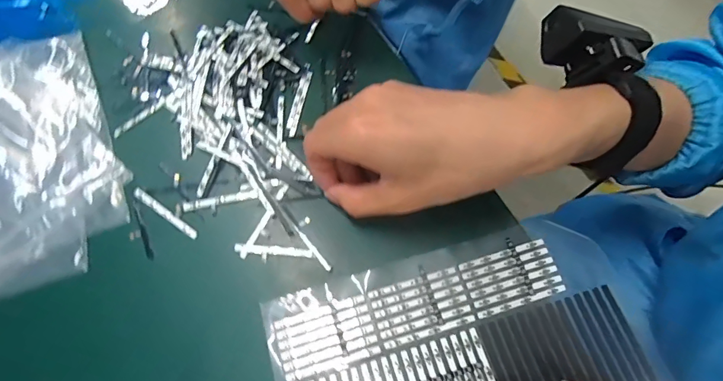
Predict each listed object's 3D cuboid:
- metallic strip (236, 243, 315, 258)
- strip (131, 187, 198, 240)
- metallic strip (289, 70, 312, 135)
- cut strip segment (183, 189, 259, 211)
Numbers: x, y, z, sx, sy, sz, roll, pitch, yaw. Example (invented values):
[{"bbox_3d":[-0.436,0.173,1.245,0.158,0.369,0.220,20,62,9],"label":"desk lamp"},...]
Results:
[{"bbox_3d":[-0.061,0.041,0.290,0.051,0.004,0.006,4,67,3],"label":"metallic strip"},{"bbox_3d":[-0.141,0.015,0.301,0.060,0.004,0.007,32,71,13],"label":"strip"},{"bbox_3d":[-0.048,-0.070,0.337,0.005,0.006,0.058,12,68,6],"label":"metallic strip"},{"bbox_3d":[-0.102,0.006,0.303,0.054,0.006,0.007,-10,68,-3],"label":"cut strip segment"}]

